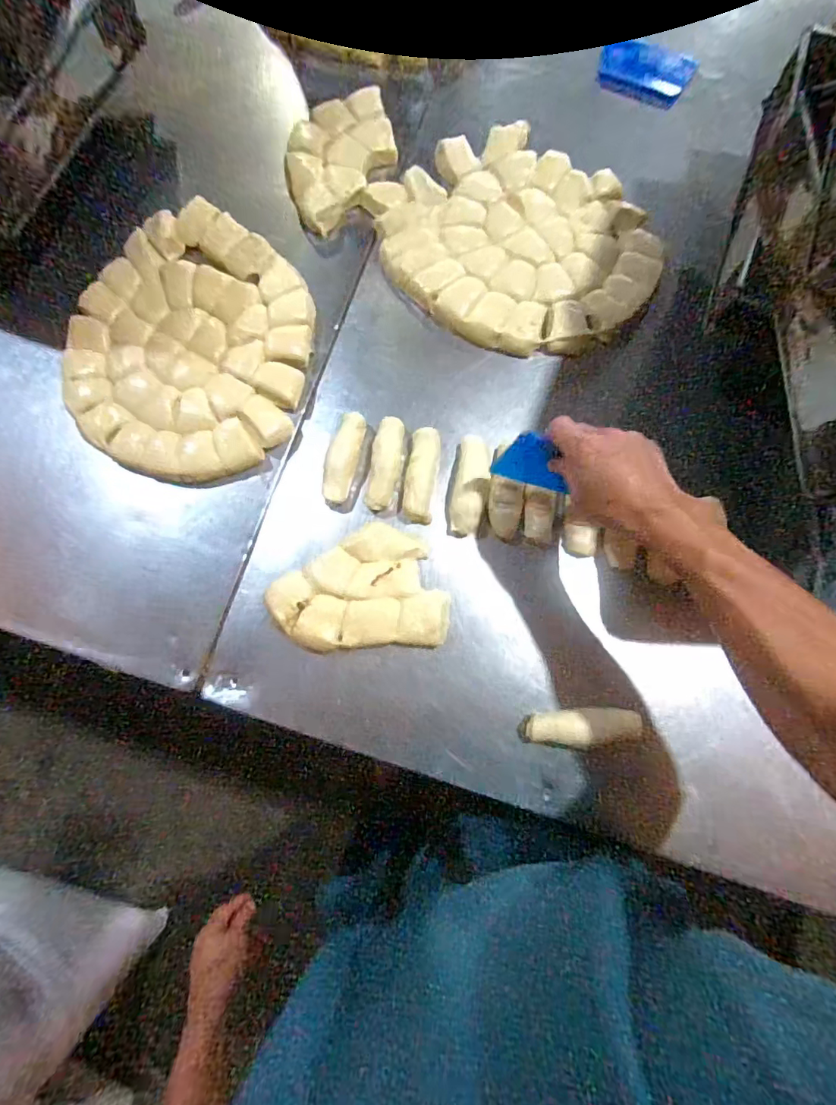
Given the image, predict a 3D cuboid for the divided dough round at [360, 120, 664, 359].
[{"bbox_3d":[0.108,-0.376,0.602,0.260,0.027,0.329,-44,80,-9],"label":"divided dough round"}]

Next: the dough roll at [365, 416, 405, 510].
[{"bbox_3d":[-0.035,-0.099,0.553,0.033,0.030,0.103,6,77,2],"label":"dough roll"}]

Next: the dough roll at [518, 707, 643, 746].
[{"bbox_3d":[0.159,0.169,0.495,0.115,0.035,0.033,-2,76,1],"label":"dough roll"}]

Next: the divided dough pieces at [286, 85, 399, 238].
[{"bbox_3d":[-0.103,-0.509,0.638,0.120,0.022,0.208,32,79,8],"label":"divided dough pieces"}]

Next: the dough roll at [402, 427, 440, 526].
[{"bbox_3d":[0.004,-0.084,0.550,0.033,0.021,0.102,8,77,3],"label":"dough roll"}]

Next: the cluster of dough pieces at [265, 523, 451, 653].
[{"bbox_3d":[-0.061,0.037,0.526,0.177,0.029,0.122,-3,76,0],"label":"cluster of dough pieces"}]

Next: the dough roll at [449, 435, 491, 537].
[{"bbox_3d":[0.058,-0.074,0.543,0.036,0.024,0.112,10,77,3],"label":"dough roll"}]

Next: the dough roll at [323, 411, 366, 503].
[{"bbox_3d":[-0.082,-0.105,0.556,0.031,0.023,0.101,15,77,4],"label":"dough roll"}]

